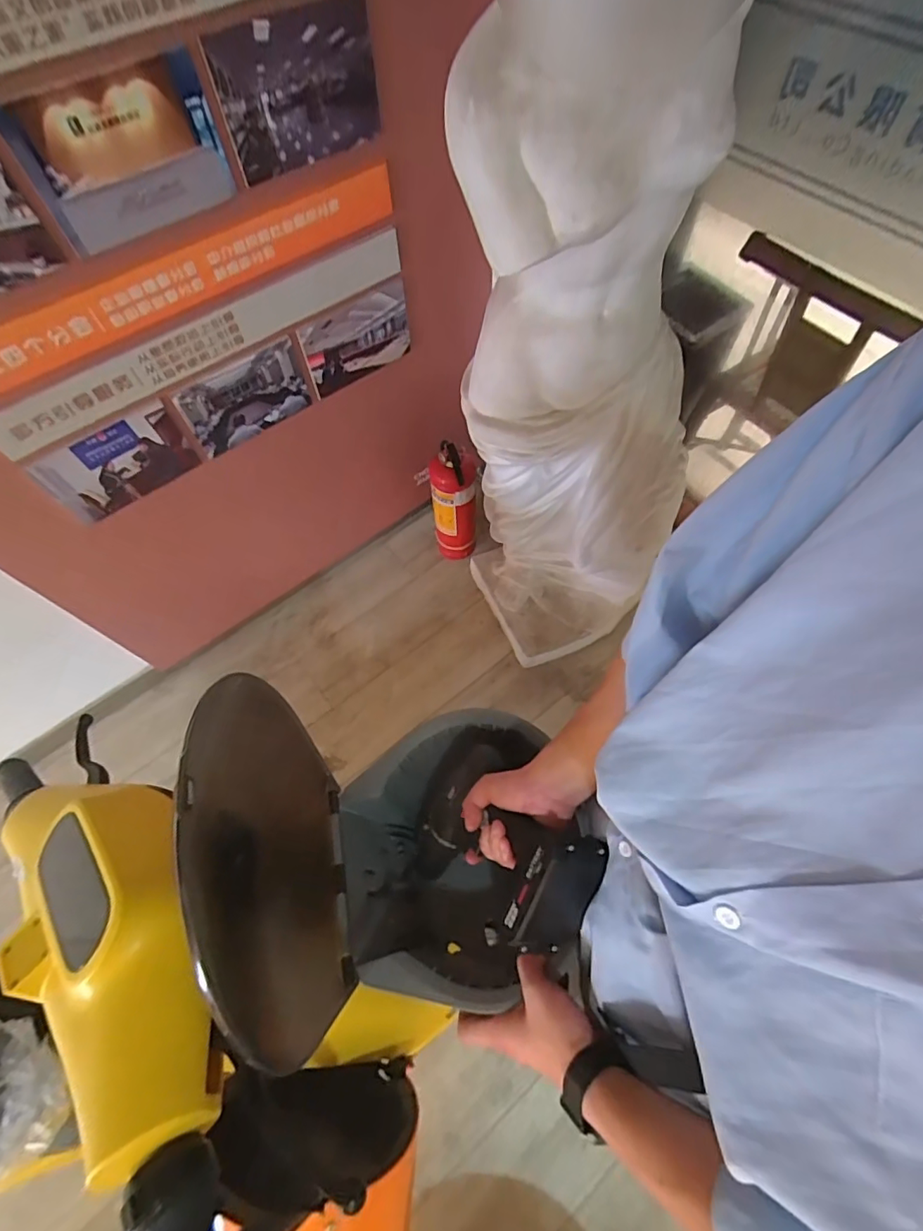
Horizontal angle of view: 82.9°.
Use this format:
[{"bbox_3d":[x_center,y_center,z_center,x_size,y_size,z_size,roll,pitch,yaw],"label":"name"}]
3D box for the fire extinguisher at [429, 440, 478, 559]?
[{"bbox_3d":[-0.022,-0.325,1.659,0.134,0.510,0.121,-7,64,-1],"label":"fire extinguisher"}]

